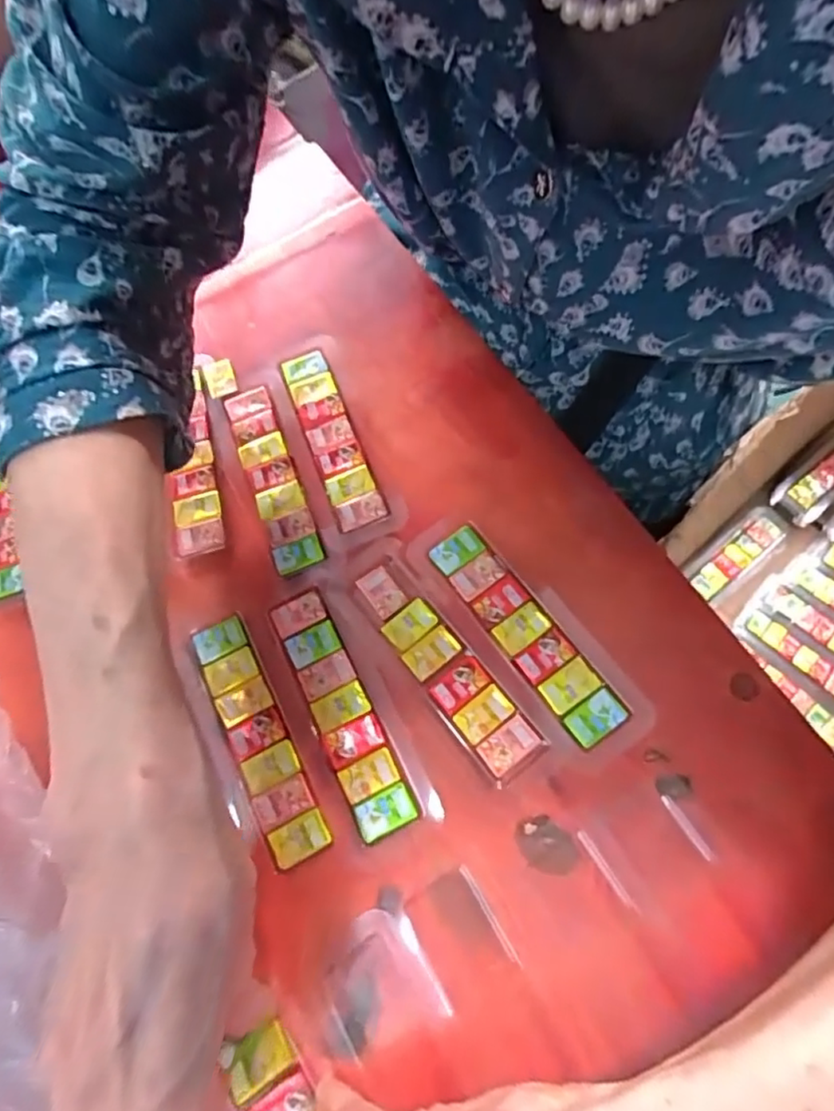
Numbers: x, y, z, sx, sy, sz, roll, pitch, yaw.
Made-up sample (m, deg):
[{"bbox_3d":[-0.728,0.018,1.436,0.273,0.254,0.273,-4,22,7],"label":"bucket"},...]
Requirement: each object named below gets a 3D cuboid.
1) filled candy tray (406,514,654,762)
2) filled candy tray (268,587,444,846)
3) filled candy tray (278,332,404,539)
[{"bbox_3d":[0.052,0.034,0.290,0.042,0.007,0.135,-37,70,-9],"label":"filled candy tray"},{"bbox_3d":[-0.033,0.070,0.284,0.036,0.006,0.120,-27,69,-6],"label":"filled candy tray"},{"bbox_3d":[-0.048,-0.069,0.340,0.039,0.005,0.138,-22,68,-4],"label":"filled candy tray"}]

